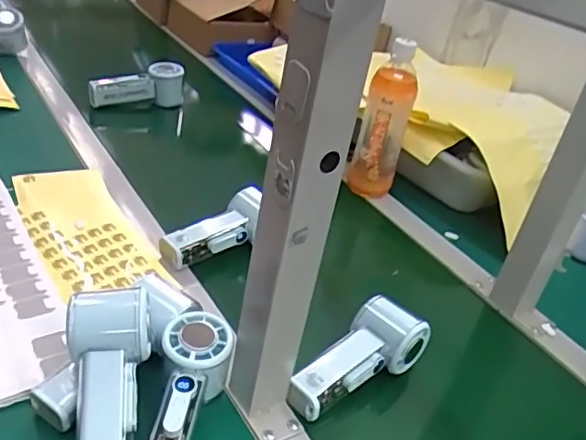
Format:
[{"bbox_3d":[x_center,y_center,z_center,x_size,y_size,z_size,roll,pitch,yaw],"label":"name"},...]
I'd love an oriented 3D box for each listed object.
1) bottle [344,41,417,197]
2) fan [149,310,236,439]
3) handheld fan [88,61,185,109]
[{"bbox_3d":[0.125,-0.131,0.814,0.066,0.205,0.061,16,32,6],"label":"bottle"},{"bbox_3d":[-0.085,0.145,0.460,0.057,0.065,0.151,11,32,-3],"label":"fan"},{"bbox_3d":[-0.251,-0.214,0.955,0.143,0.063,0.048,-6,36,-26],"label":"handheld fan"}]

